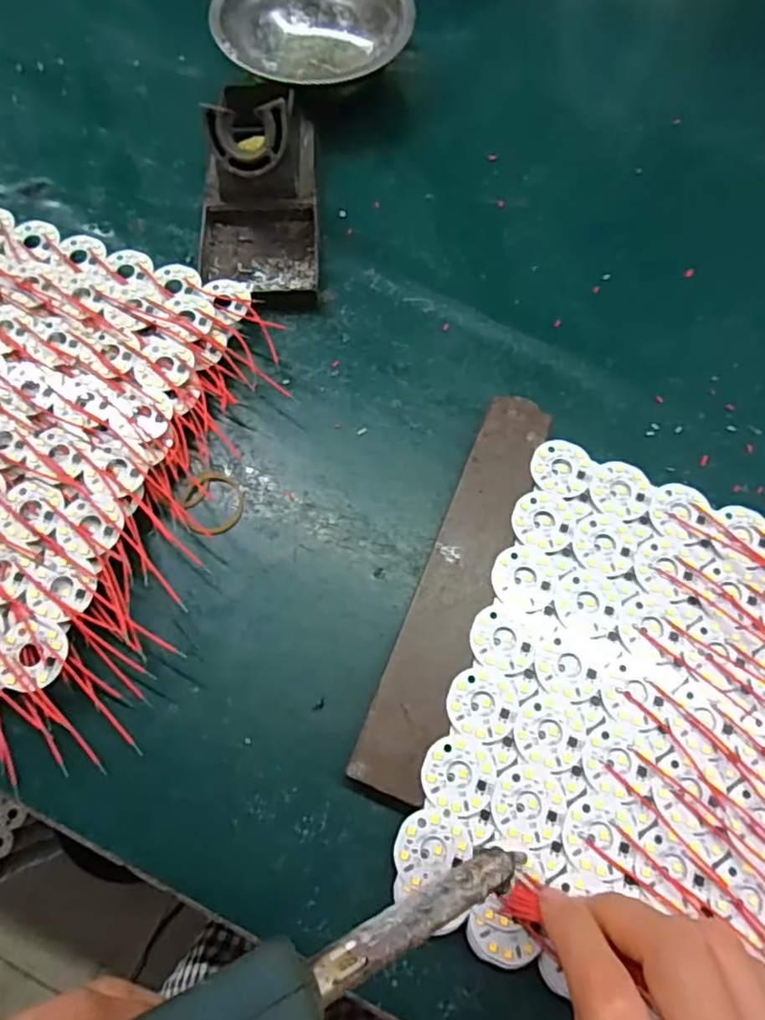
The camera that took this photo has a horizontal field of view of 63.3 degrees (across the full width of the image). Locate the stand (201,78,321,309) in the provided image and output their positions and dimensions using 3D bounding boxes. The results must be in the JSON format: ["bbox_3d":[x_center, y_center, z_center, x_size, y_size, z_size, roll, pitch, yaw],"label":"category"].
[{"bbox_3d":[-0.075,-0.201,0.364,0.070,0.066,0.154,-2,69,-2],"label":"stand"}]

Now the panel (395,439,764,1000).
[{"bbox_3d":[0.142,0.098,0.273,0.213,0.017,0.216,22,71,7],"label":"panel"}]

